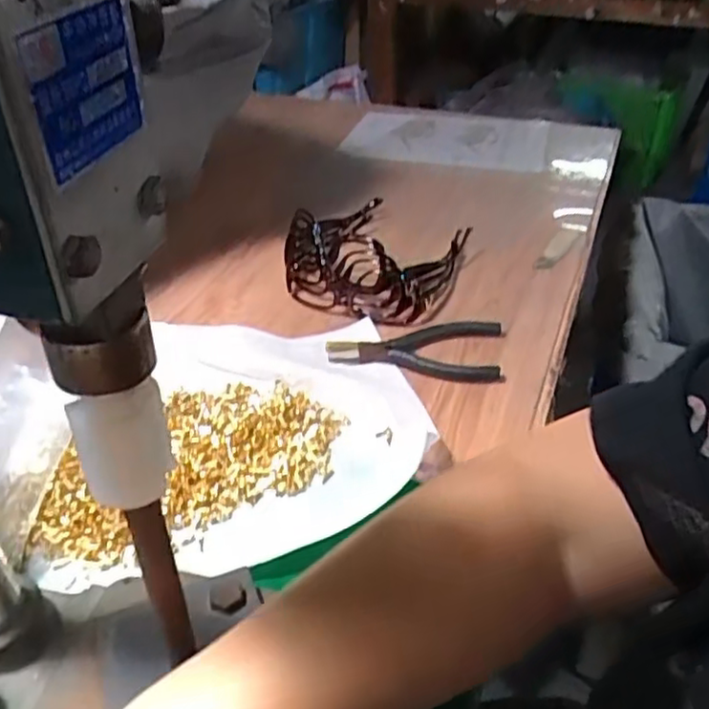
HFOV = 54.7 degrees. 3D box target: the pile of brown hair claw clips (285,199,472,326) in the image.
[{"bbox_3d":[0.019,-0.116,0.701,0.172,0.038,0.215,13,37,12],"label":"pile of brown hair claw clips"}]

